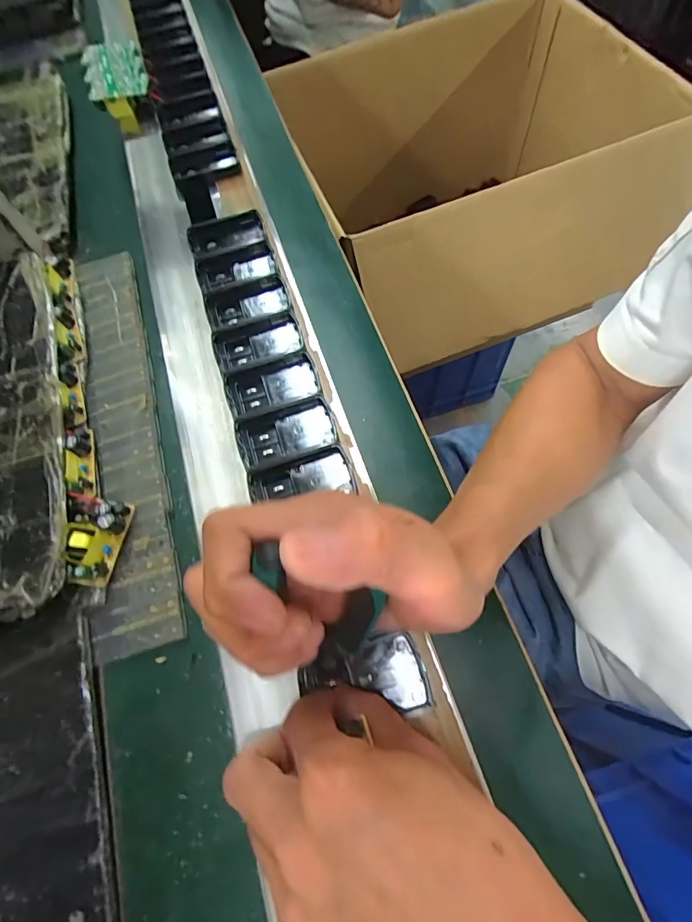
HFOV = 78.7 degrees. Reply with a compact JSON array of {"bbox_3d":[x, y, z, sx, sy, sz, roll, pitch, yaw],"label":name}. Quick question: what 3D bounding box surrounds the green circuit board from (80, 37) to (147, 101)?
[{"bbox_3d":[-0.274,-0.460,0.498,0.066,0.021,0.119,-20,69,-8],"label":"green circuit board"}]

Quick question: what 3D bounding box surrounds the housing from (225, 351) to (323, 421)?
[{"bbox_3d":[-0.057,-0.057,0.323,0.069,0.013,0.043,-17,68,-7],"label":"housing"}]

